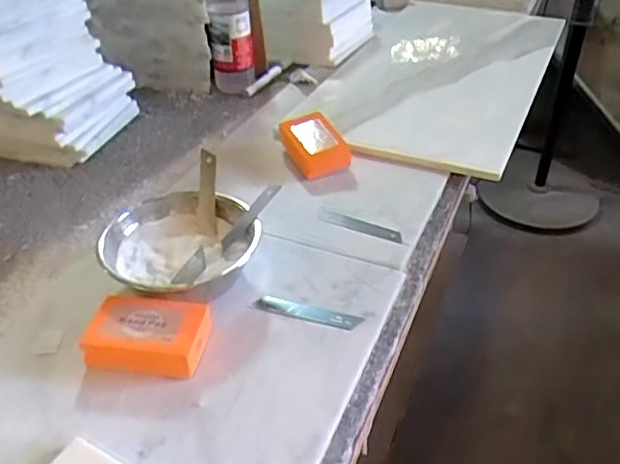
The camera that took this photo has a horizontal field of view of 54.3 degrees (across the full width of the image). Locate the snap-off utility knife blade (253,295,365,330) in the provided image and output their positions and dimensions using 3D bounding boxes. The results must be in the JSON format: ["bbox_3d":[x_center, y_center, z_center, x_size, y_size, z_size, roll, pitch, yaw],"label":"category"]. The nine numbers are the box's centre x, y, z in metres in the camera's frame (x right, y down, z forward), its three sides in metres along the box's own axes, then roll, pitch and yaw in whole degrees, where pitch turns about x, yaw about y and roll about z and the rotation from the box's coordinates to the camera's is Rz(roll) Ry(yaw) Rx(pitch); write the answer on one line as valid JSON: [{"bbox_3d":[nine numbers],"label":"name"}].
[{"bbox_3d":[-0.003,0.075,0.563,0.101,0.004,0.021,11,38,17],"label":"snap-off utility knife blade"}]

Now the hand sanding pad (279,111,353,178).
[{"bbox_3d":[0.006,-0.118,0.791,0.069,0.043,0.109,-14,38,-15],"label":"hand sanding pad"}]

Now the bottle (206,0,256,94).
[{"bbox_3d":[-0.132,-0.351,0.983,0.070,0.223,0.066,-5,36,-3],"label":"bottle"}]

